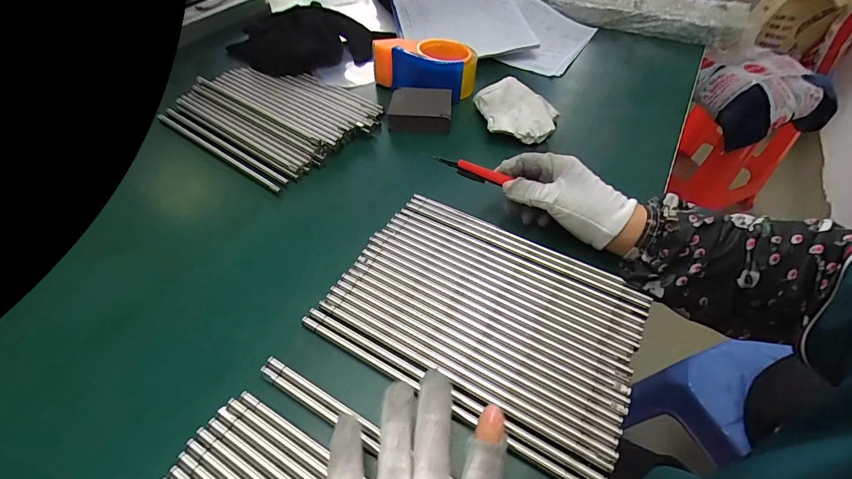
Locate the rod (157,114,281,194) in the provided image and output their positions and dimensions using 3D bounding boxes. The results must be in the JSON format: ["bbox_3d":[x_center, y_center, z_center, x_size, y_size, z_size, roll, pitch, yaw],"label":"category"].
[{"bbox_3d":[-0.259,-0.110,0.460,0.237,0.008,0.008,29,56,22],"label":"rod"}]

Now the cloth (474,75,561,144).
[{"bbox_3d":[0.123,-0.169,0.492,0.096,0.034,0.107,-7,51,-7],"label":"cloth"}]

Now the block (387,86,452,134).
[{"bbox_3d":[-0.007,-0.172,0.501,0.080,0.030,0.075,5,50,4],"label":"block"}]

